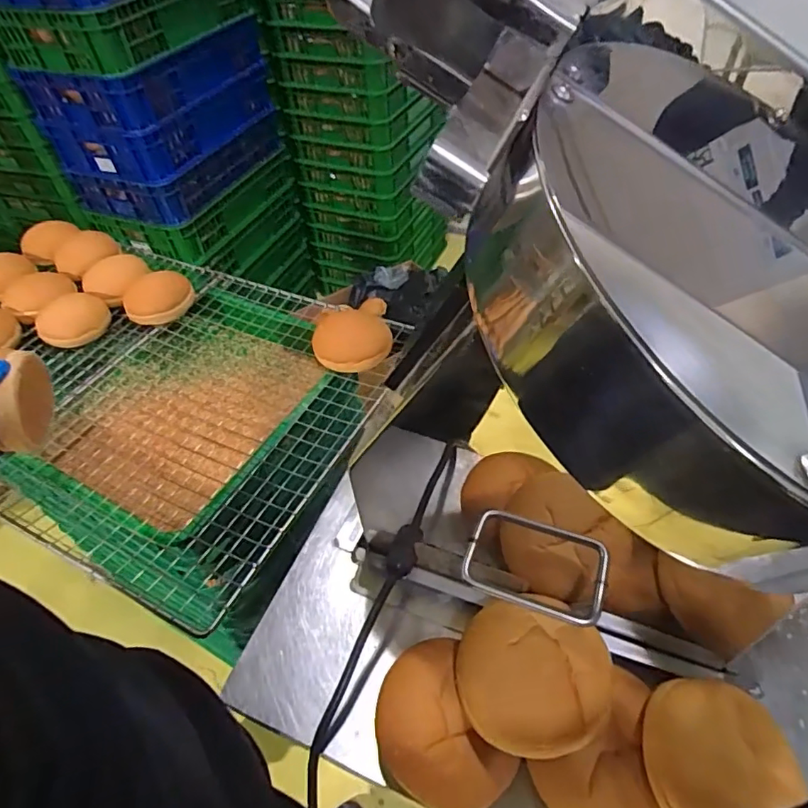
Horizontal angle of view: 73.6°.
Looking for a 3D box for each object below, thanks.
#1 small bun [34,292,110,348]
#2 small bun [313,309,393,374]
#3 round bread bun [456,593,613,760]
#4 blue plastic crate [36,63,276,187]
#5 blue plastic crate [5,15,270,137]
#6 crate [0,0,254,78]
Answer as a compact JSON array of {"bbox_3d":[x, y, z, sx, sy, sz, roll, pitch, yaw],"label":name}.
[{"bbox_3d":[-0.568,-0.145,0.925,0.115,0.035,0.104,-17,49,-11],"label":"small bun"},{"bbox_3d":[-0.079,-0.100,0.834,0.121,0.044,0.109,-2,48,2],"label":"small bun"},{"bbox_3d":[0.092,0.187,0.386,0.105,0.040,0.103,-2,48,2],"label":"round bread bun"},{"bbox_3d":[-0.712,-0.874,1.636,0.359,0.137,0.580,13,50,15],"label":"blue plastic crate"},{"bbox_3d":[-0.726,-0.965,1.566,0.366,0.147,0.591,13,50,15],"label":"blue plastic crate"},{"bbox_3d":[-0.727,-1.060,1.460,0.361,0.125,0.607,13,50,15],"label":"crate"}]

